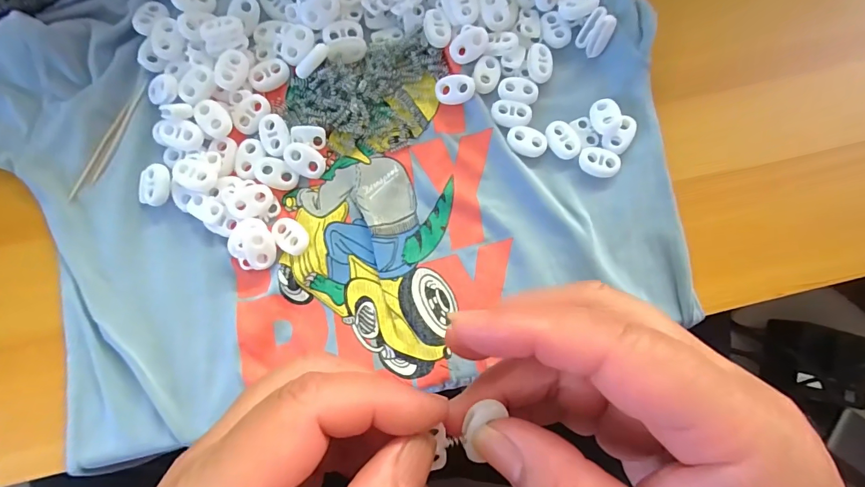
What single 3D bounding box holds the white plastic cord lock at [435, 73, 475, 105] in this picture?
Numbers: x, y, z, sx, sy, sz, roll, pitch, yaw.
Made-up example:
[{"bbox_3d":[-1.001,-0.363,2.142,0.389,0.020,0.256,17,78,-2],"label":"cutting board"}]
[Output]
[{"bbox_3d":[0.013,-0.085,0.230,0.021,0.008,0.015,3,83,-3],"label":"white plastic cord lock"}]

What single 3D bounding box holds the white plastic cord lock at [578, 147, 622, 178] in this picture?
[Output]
[{"bbox_3d":[0.092,-0.045,0.228,0.022,0.005,0.015,18,83,-1],"label":"white plastic cord lock"}]

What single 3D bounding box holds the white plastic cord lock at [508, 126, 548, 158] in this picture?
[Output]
[{"bbox_3d":[0.052,-0.056,0.228,0.022,0.004,0.016,27,83,0],"label":"white plastic cord lock"}]

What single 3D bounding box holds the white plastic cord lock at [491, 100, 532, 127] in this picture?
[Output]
[{"bbox_3d":[0.044,-0.072,0.229,0.022,0.004,0.015,12,83,-1],"label":"white plastic cord lock"}]

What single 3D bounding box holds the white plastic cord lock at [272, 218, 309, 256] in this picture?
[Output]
[{"bbox_3d":[-0.073,-0.004,0.215,0.022,0.004,0.015,45,83,3],"label":"white plastic cord lock"}]

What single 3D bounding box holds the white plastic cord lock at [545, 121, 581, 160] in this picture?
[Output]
[{"bbox_3d":[0.072,-0.057,0.230,0.016,0.005,0.022,-25,85,-6],"label":"white plastic cord lock"}]

